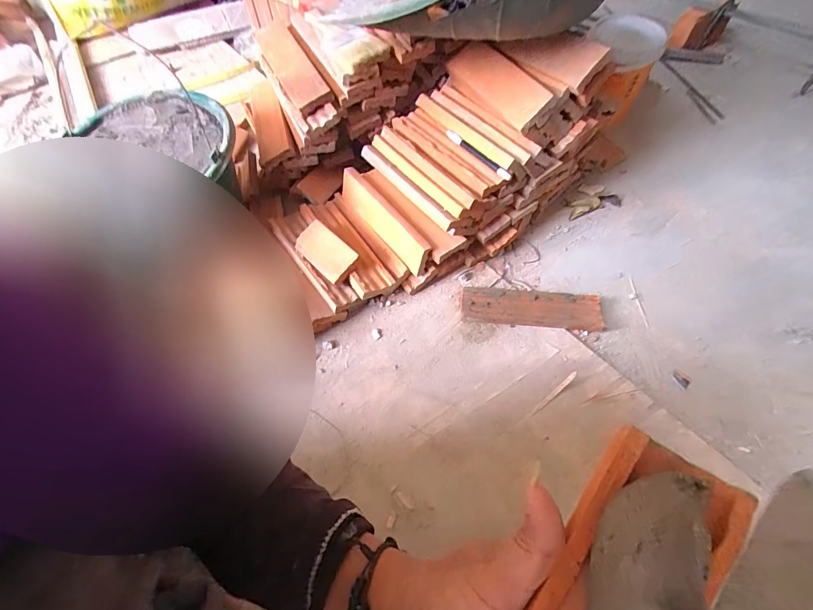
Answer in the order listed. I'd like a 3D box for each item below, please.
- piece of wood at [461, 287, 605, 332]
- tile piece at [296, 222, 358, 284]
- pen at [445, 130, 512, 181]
[{"bbox_3d":[0.203,0.005,0.625,0.220,0.013,0.062,5,72,3],"label":"piece of wood"},{"bbox_3d":[-0.135,-0.089,0.626,0.118,0.015,0.060,42,96,29],"label":"tile piece"},{"bbox_3d":[0.116,-0.244,0.624,0.017,0.015,0.142,-32,62,-18],"label":"pen"}]

